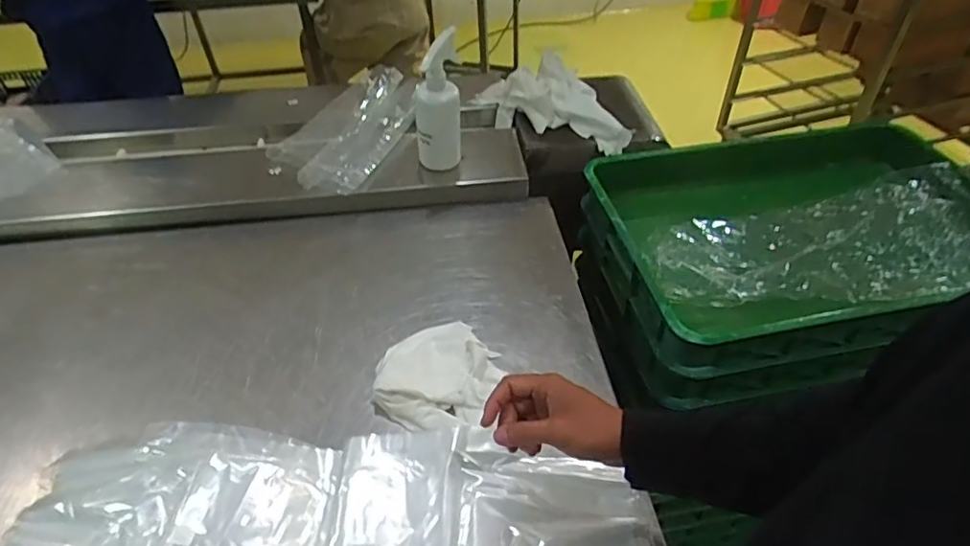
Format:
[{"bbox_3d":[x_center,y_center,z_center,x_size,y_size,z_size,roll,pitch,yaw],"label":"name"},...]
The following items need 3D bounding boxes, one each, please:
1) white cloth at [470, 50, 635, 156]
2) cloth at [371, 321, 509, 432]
[{"bbox_3d":[0.144,-0.331,1.135,0.141,0.103,0.331,-33,52,-30],"label":"white cloth"},{"bbox_3d":[-0.052,0.121,0.719,0.151,0.041,0.163,17,46,18],"label":"cloth"}]

